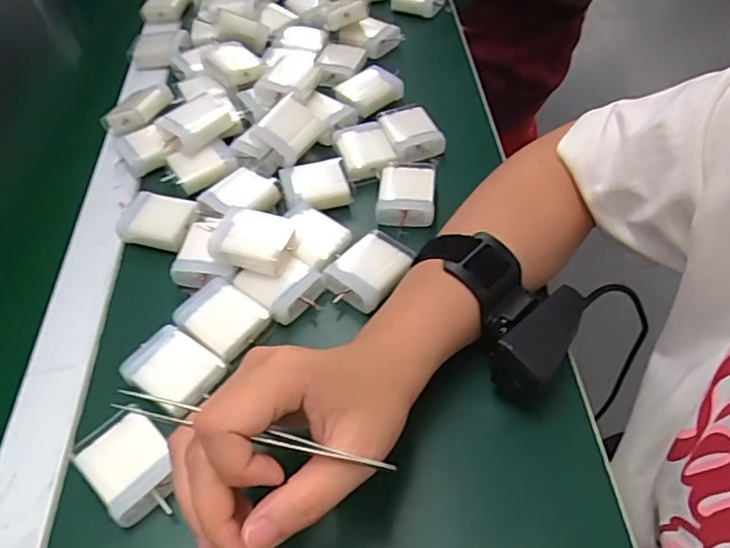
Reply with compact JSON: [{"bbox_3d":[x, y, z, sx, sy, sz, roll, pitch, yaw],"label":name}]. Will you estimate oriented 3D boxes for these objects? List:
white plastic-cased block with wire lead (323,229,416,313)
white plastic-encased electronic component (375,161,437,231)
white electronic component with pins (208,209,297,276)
[{"bbox_3d":[0.003,-0.003,0.384,0.044,0.017,0.054,25,57,21],"label":"white plastic-cased block with wire lead"},{"bbox_3d":[0.031,-0.063,0.433,0.042,0.024,0.053,3,51,5],"label":"white plastic-encased electronic component"},{"bbox_3d":[-0.073,-0.024,0.382,0.052,0.017,0.040,12,53,12],"label":"white electronic component with pins"}]

